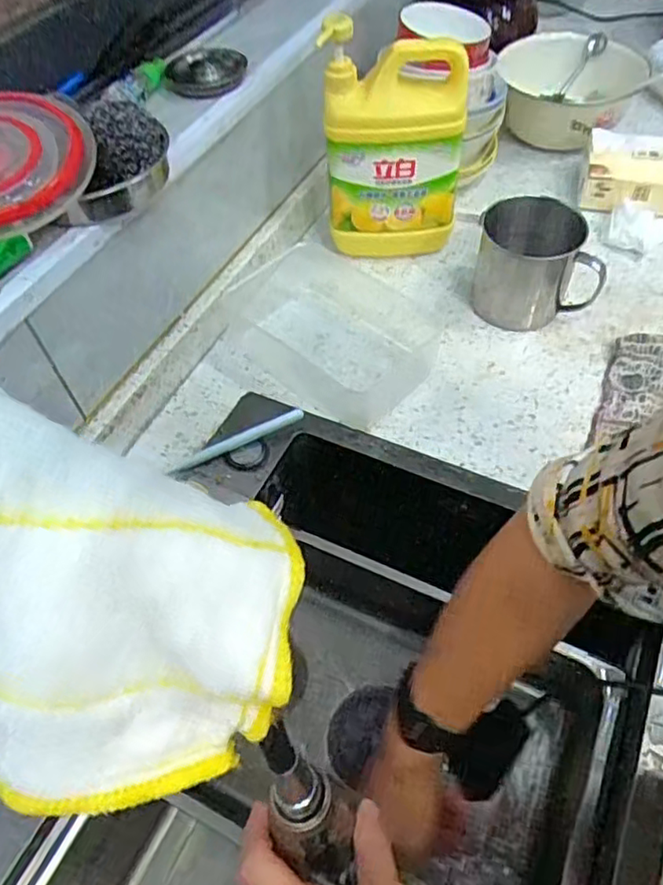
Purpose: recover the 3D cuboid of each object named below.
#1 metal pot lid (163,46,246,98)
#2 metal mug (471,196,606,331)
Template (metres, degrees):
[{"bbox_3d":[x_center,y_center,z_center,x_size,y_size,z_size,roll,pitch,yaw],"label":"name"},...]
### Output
[{"bbox_3d":[-0.130,-0.371,0.626,0.072,0.020,0.063,10,56,10],"label":"metal pot lid"},{"bbox_3d":[0.222,-0.197,0.690,0.112,0.097,0.107,0,54,3],"label":"metal mug"}]

